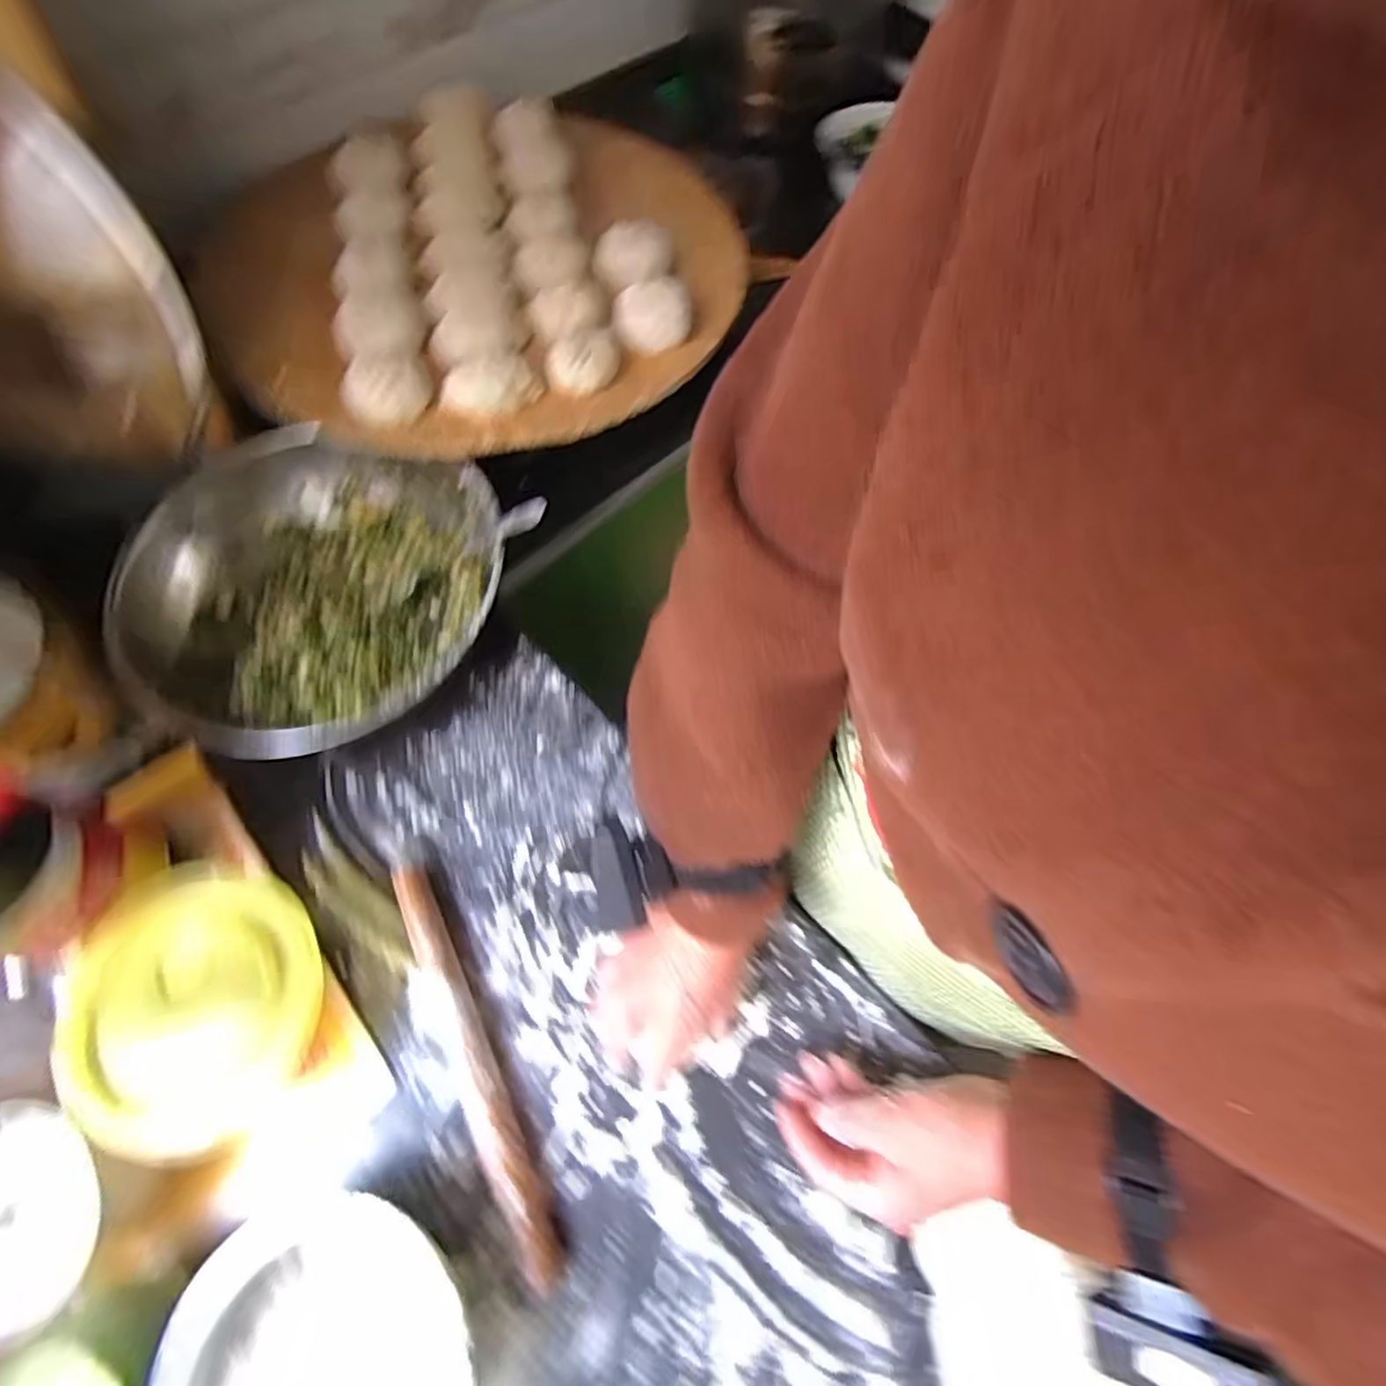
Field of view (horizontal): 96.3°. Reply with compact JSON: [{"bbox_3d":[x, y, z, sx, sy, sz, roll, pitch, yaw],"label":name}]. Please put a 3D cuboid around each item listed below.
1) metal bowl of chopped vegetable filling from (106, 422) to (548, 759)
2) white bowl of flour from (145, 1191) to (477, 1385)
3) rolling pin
[{"bbox_3d":[-0.302,-0.088,0.536,0.270,0.089,0.289,1,65,-1],"label":"metal bowl of chopped vegetable filling"},{"bbox_3d":[-0.212,0.380,0.345,0.124,0.068,0.164,-33,70,-15],"label":"white bowl of flour"},{"bbox_3d":[-0.155,0.249,0.434,0.031,0.032,0.281,-24,68,-12],"label":"rolling pin"}]

